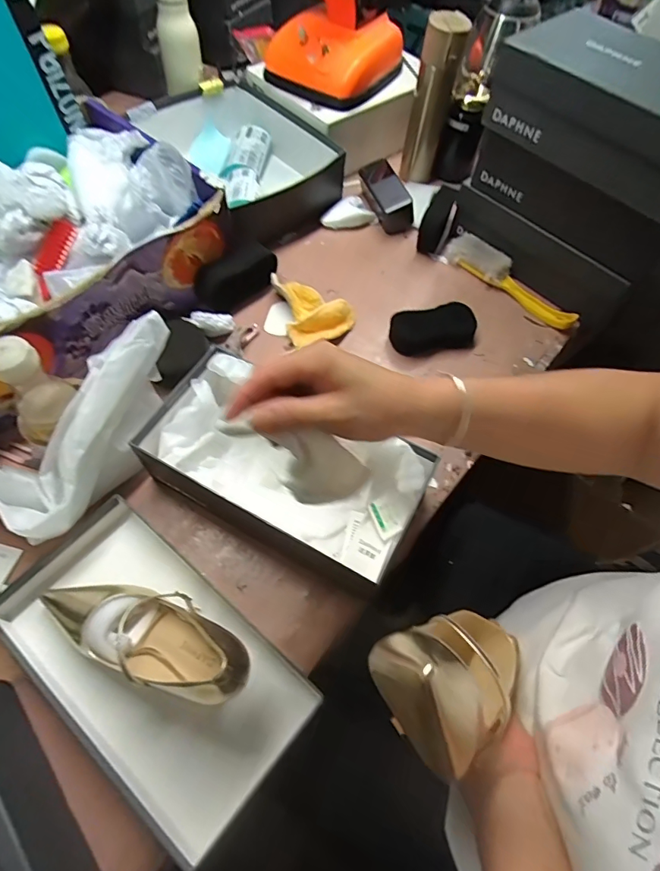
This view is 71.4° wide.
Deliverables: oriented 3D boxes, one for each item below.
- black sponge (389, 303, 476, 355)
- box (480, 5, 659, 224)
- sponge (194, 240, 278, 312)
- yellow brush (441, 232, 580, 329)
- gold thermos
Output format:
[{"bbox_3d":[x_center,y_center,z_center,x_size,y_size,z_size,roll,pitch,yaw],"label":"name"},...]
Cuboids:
[{"bbox_3d":[0.154,-0.157,0.679,0.129,0.030,0.066,-13,63,-11],"label":"black sponge"},{"bbox_3d":[0.360,-0.397,0.561,0.154,0.101,0.293,-40,71,-22],"label":"box"},{"bbox_3d":[-0.138,-0.234,0.692,0.129,0.071,0.051,-36,69,-21],"label":"sponge"},{"bbox_3d":[0.291,-0.253,0.737,0.240,0.033,0.054,41,66,17],"label":"yellow brush"},{"bbox_3d":[0.167,-0.545,0.756,0.060,0.237,0.051,12,61,3],"label":"gold thermos"}]

